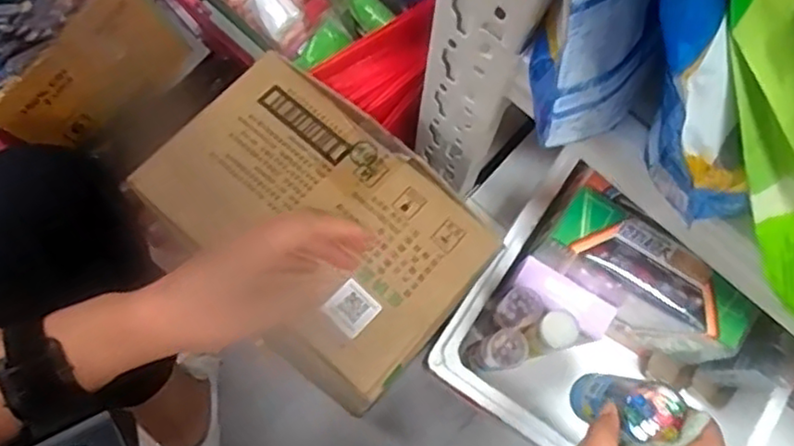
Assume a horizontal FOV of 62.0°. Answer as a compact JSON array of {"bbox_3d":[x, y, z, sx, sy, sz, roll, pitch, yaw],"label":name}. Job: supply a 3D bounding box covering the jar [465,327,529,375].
[{"bbox_3d":[0.097,0.127,0.646,0.041,0.115,0.034,-14,76,-5],"label":"jar"}]

